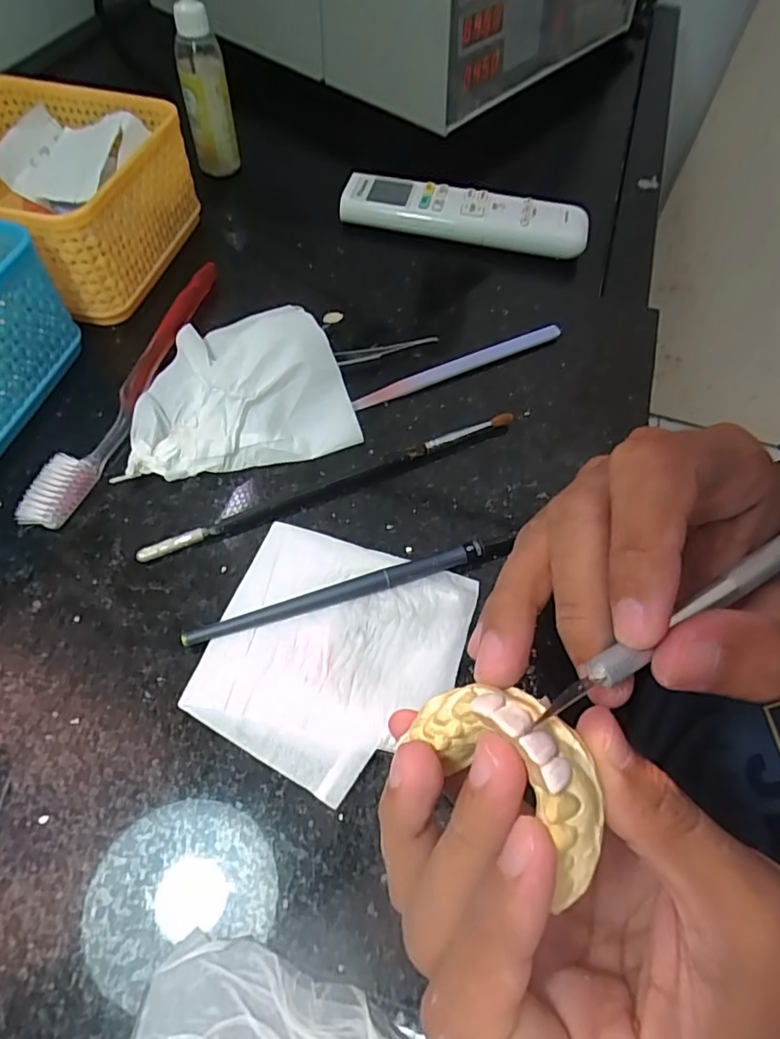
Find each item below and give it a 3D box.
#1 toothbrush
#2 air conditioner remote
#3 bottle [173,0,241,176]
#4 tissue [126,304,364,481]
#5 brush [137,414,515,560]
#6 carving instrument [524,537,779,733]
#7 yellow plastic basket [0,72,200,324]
[{"bbox_3d":[-0.130,-0.073,0.292,0.018,0.012,0.186,14,59,6],"label":"toothbrush"},{"bbox_3d":[0.056,-0.227,0.415,0.177,0.023,0.041,10,58,3],"label":"air conditioner remote"},{"bbox_3d":[-0.134,-0.311,0.408,0.033,0.112,0.029,-12,59,-10],"label":"bottle"},{"bbox_3d":[-0.077,-0.066,0.275,0.103,0.036,0.082,-16,60,-13],"label":"tissue"},{"bbox_3d":[-0.024,-0.019,0.266,0.185,0.007,0.008,-22,62,-15],"label":"brush"},{"bbox_3d":[0.089,0.019,0.147,0.130,0.005,0.007,-25,63,-18],"label":"carving instrument"},{"bbox_3d":[-0.199,-0.187,0.328,0.132,0.068,0.129,15,59,6],"label":"yellow plastic basket"}]

